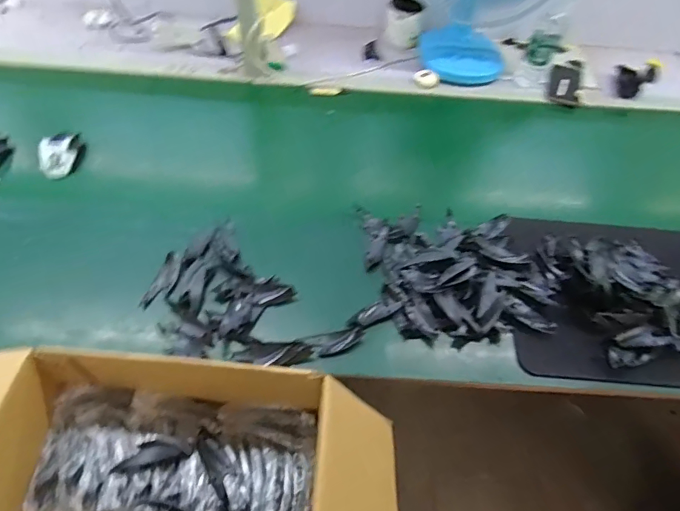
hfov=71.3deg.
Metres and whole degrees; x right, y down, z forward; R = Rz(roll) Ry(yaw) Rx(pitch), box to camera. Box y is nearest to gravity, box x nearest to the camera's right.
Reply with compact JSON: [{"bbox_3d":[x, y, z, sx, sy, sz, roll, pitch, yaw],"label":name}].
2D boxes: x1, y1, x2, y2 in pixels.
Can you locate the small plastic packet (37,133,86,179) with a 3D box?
[{"bbox_3d":[-0.535,-0.191,0.911,0.073,0.033,0.096,-11,54,-12],"label":"small plastic packet"}]

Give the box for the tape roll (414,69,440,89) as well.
[{"bbox_3d":[0.202,-0.417,1.114,0.049,0.027,0.050,2,53,-2],"label":"tape roll"}]

